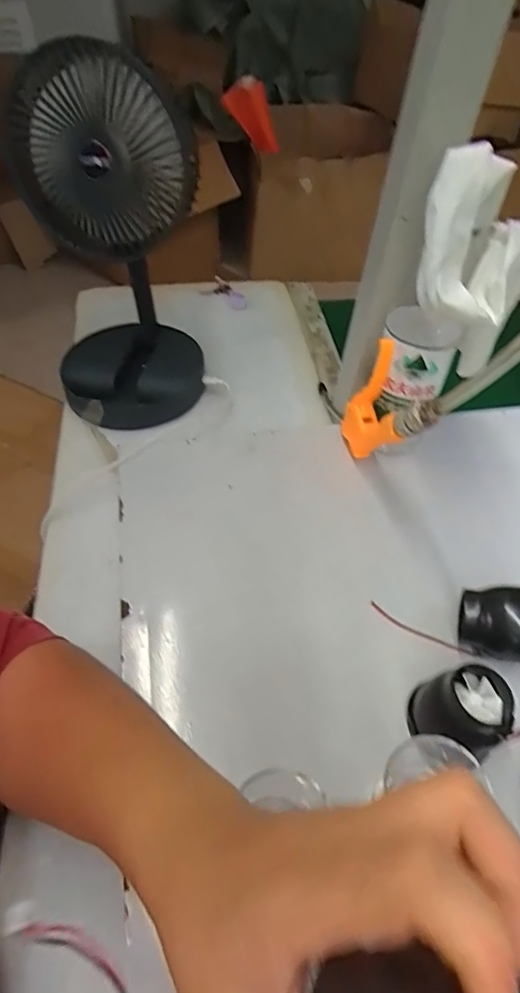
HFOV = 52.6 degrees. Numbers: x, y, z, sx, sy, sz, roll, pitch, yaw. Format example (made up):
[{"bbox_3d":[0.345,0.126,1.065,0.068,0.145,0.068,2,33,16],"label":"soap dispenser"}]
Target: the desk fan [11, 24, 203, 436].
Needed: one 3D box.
[{"bbox_3d":[-0.142,-0.231,0.519,0.165,0.289,0.160,-6,51,-7],"label":"desk fan"}]

